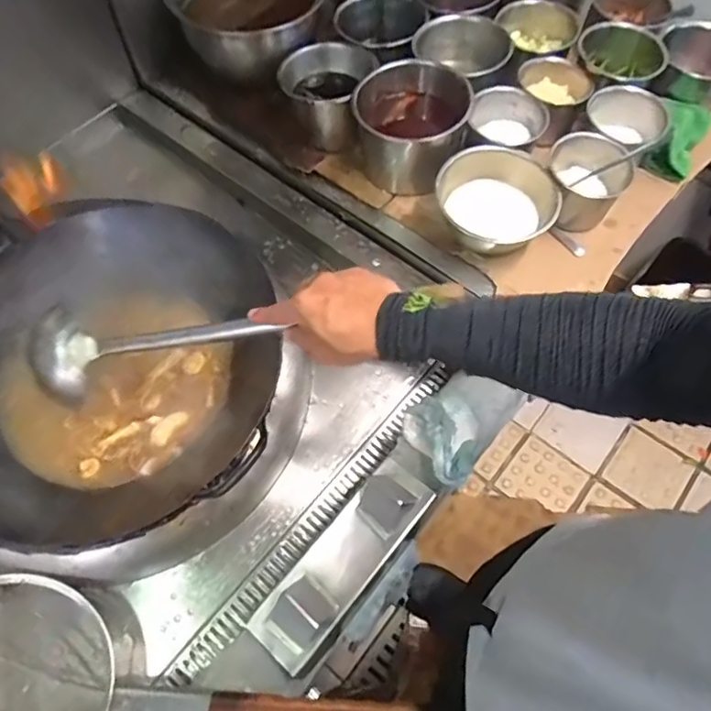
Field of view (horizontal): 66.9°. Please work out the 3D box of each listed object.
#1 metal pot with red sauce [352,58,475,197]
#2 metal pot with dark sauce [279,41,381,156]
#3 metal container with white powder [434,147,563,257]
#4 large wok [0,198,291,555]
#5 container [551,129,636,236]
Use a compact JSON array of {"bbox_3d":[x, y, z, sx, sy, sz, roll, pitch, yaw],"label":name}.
[{"bbox_3d":[0.081,-0.341,0.833,0.161,0.142,0.151,-1,62,1],"label":"metal pot with red sauce"},{"bbox_3d":[-0.049,-0.418,0.870,0.138,0.093,0.132,9,63,6],"label":"metal pot with dark sauce"},{"bbox_3d":[0.200,-0.212,0.768,0.159,0.085,0.144,-7,62,-2],"label":"metal container with white powder"},{"bbox_3d":[-0.319,0.011,0.662,0.412,0.135,0.403,-1,62,1],"label":"large wok"},{"bbox_3d":[0.337,-0.246,0.776,0.104,0.082,0.111,14,63,9],"label":"container"}]

